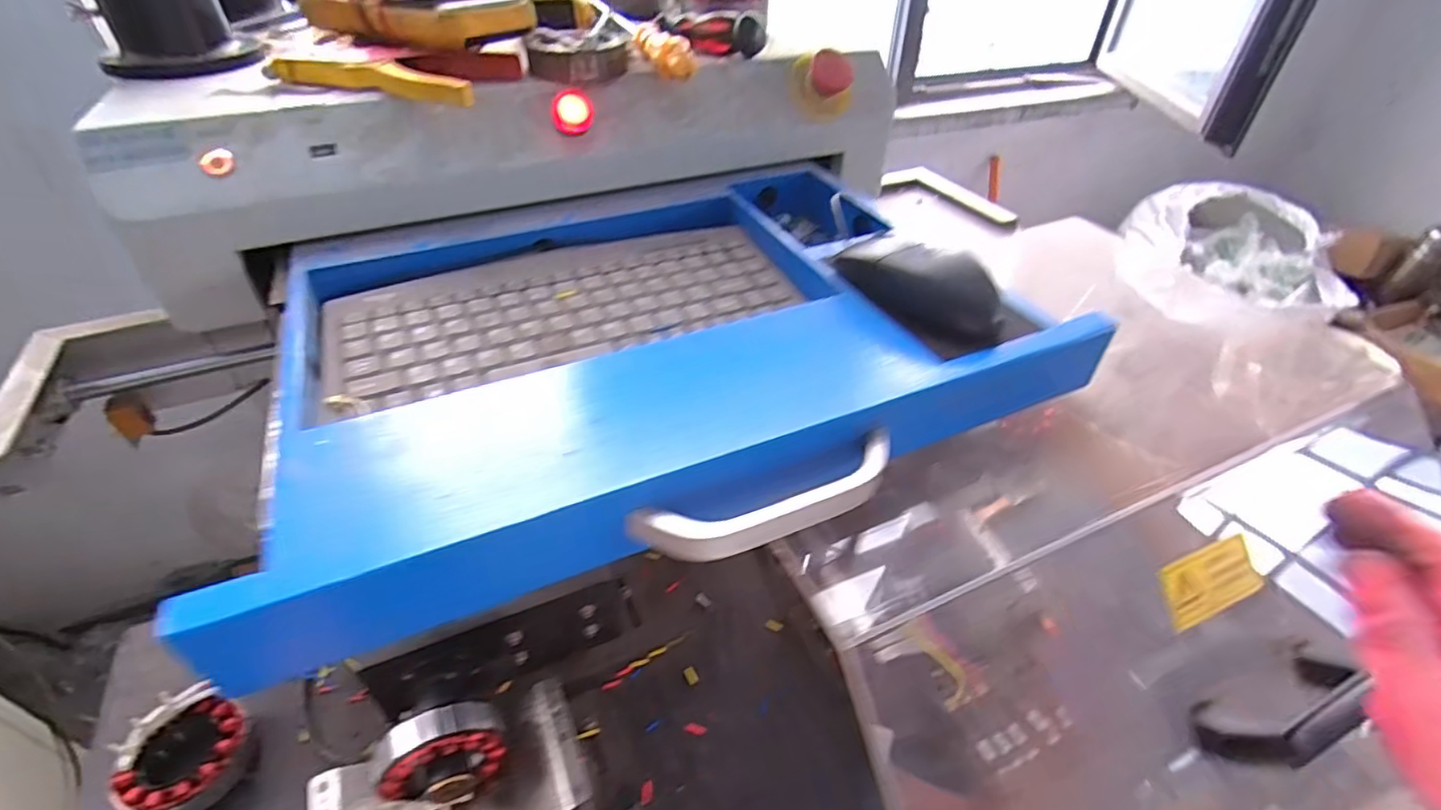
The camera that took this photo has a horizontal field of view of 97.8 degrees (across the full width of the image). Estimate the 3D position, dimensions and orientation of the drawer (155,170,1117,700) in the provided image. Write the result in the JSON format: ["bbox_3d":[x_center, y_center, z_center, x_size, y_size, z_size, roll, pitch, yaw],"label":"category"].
[{"bbox_3d":[-0.047,-0.049,0.388,0.427,0.060,0.321,-16,44,-17],"label":"drawer"}]

